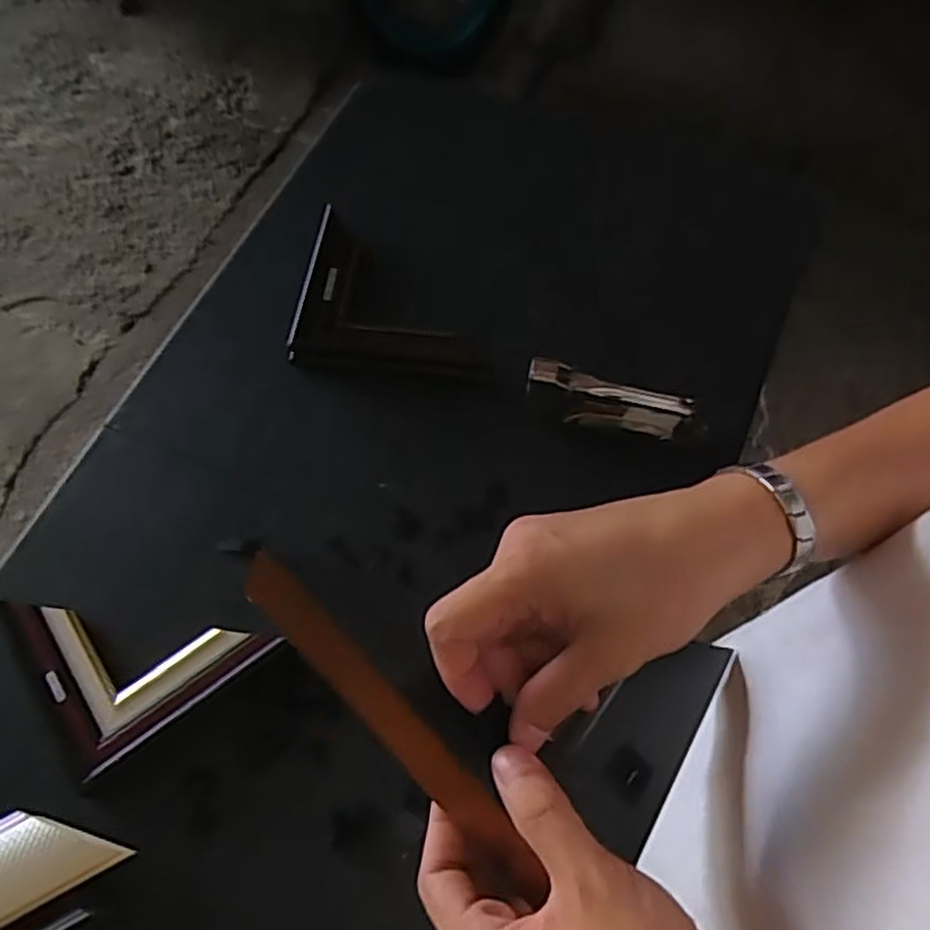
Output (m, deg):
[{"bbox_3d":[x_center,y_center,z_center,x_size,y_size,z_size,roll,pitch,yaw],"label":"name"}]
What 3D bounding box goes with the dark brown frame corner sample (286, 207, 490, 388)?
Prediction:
[{"bbox_3d":[-0.071,-0.182,0.769,0.208,0.024,0.199,8,65,4],"label":"dark brown frame corner sample"}]

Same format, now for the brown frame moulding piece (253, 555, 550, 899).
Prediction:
[{"bbox_3d":[-0.032,0.110,0.309,0.018,0.027,0.176,-42,86,-16],"label":"brown frame moulding piece"}]

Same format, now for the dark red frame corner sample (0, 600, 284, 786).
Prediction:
[{"bbox_3d":[-0.301,0.195,0.615,0.235,0.034,0.128,7,65,4],"label":"dark red frame corner sample"}]

